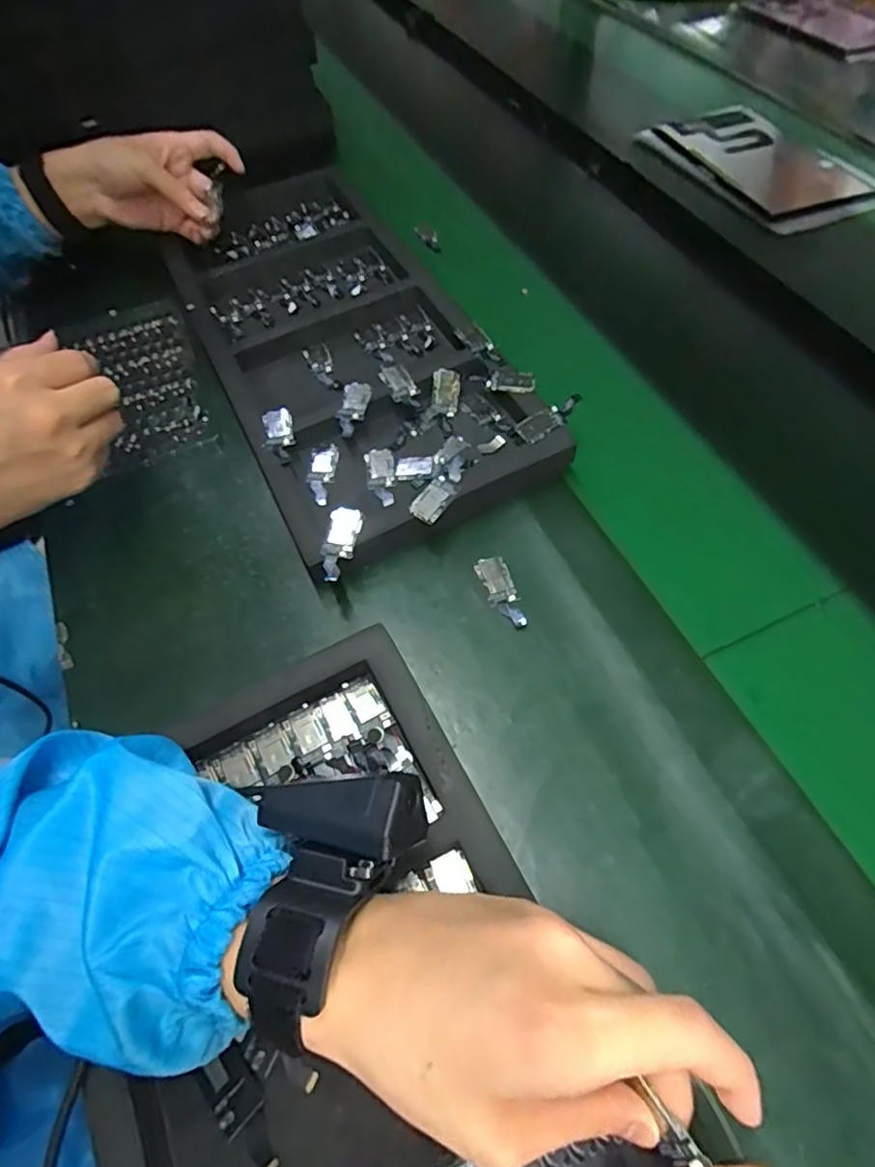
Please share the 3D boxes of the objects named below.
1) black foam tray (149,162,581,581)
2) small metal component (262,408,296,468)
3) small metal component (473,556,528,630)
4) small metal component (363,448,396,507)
[{"bbox_3d":[-0.098,-0.234,0.537,0.223,0.045,0.511,-23,63,-13],"label":"black foam tray"},{"bbox_3d":[-0.125,-0.117,0.456,0.022,0.008,0.055,-12,61,-7],"label":"small metal component"},{"bbox_3d":[0.046,0.006,0.411,0.022,0.004,0.061,-16,61,-9],"label":"small metal component"},{"bbox_3d":[-0.045,-0.084,0.456,0.022,0.006,0.052,-9,60,-5],"label":"small metal component"}]

